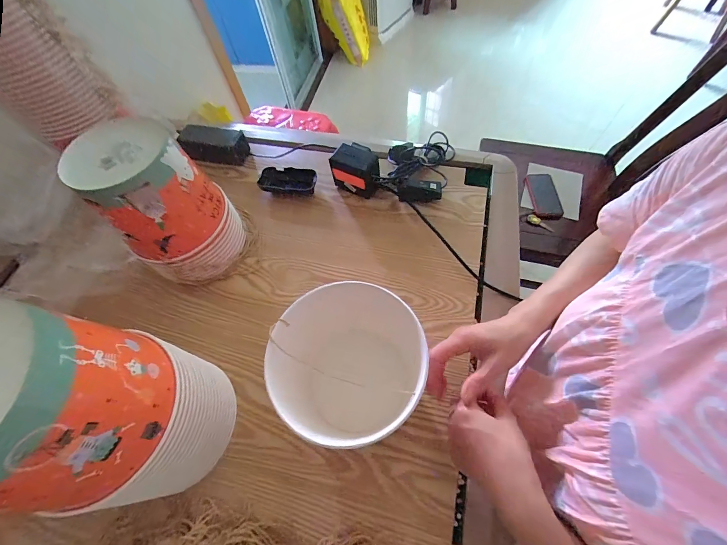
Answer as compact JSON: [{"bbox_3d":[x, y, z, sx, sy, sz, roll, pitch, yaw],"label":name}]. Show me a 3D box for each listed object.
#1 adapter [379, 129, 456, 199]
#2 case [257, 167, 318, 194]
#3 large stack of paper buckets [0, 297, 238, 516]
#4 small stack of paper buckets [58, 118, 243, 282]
[{"bbox_3d":[0.102,-0.201,0.589,0.115,0.051,0.160,15,63,12],"label":"adapter"},{"bbox_3d":[-0.143,-0.176,0.610,0.108,0.029,0.051,6,61,7],"label":"case"},{"bbox_3d":[-0.244,0.130,0.309,0.124,0.268,0.149,16,63,12],"label":"large stack of paper buckets"},{"bbox_3d":[-0.287,-0.096,0.469,0.131,0.220,0.150,30,67,19],"label":"small stack of paper buckets"}]

